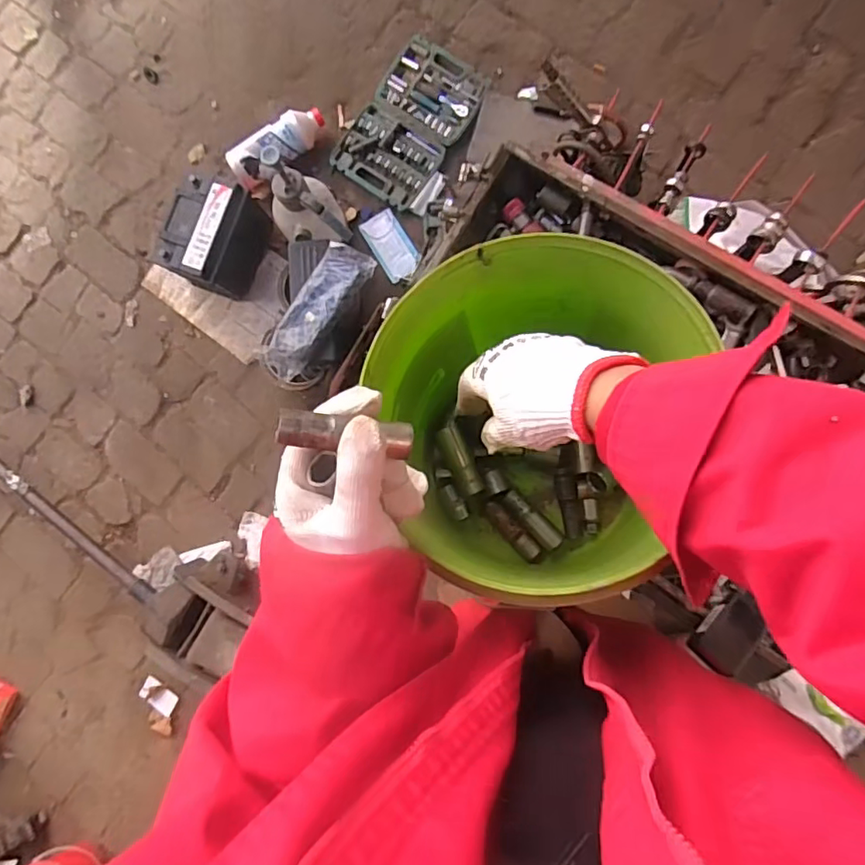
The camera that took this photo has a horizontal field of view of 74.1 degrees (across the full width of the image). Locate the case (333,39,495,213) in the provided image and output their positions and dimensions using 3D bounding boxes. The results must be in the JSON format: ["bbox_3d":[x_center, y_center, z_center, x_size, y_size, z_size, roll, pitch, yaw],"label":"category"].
[{"bbox_3d":[-0.053,-0.759,1.410,0.249,0.053,0.373,39,93,9],"label":"case"}]

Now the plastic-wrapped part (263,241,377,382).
[{"bbox_3d":[-0.243,-0.253,1.191,0.099,0.038,0.301,34,91,7],"label":"plastic-wrapped part"}]

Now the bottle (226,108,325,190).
[{"bbox_3d":[-0.376,-0.702,1.407,0.254,0.094,0.095,-36,84,4],"label":"bottle"}]

